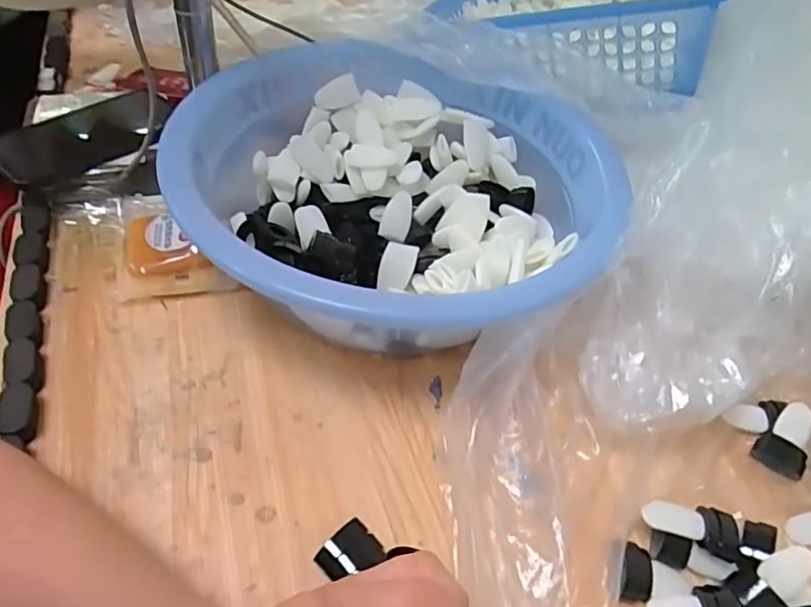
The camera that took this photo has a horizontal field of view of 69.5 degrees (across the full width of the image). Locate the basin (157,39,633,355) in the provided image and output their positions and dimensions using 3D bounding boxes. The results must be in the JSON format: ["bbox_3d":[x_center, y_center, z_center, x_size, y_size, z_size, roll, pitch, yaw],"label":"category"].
[{"bbox_3d":[0.003,-0.082,0.470,0.318,0.119,0.319,4,48,-4],"label":"basin"}]

